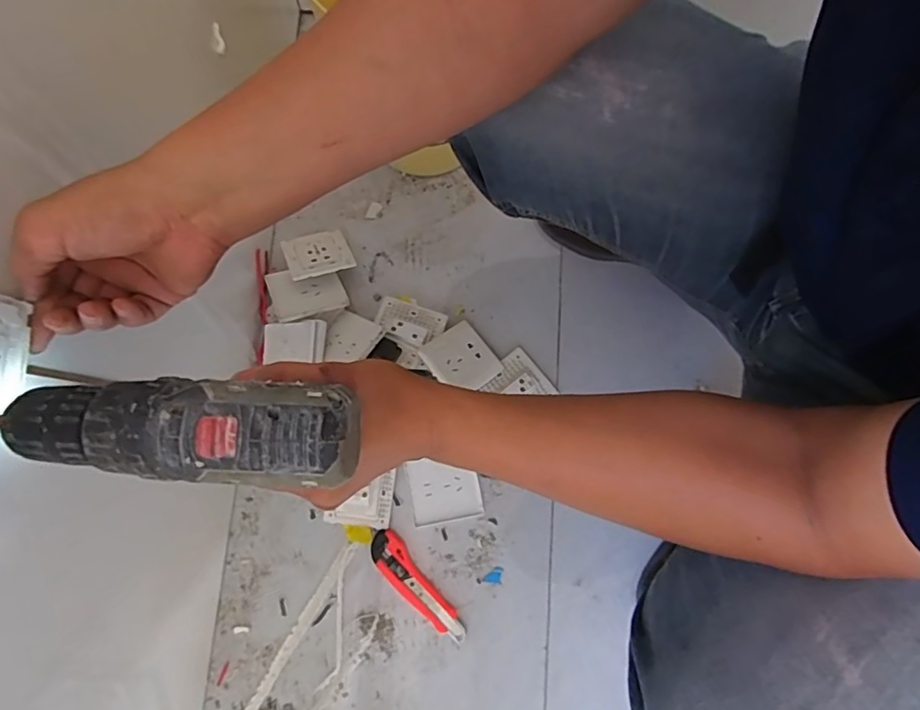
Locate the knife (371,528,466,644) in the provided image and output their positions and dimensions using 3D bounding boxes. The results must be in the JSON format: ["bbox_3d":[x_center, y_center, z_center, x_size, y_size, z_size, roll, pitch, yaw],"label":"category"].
[{"bbox_3d":[-0.053,0.282,0.649,0.038,0.016,0.156,-38,82,-8],"label":"knife"}]

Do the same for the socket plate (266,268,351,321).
[{"bbox_3d":[-0.197,-0.083,0.693,0.092,0.014,0.075,-13,60,-20],"label":"socket plate"}]

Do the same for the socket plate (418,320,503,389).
[{"bbox_3d":[0.001,0.005,0.687,0.084,0.007,0.084,-33,80,-28],"label":"socket plate"}]

